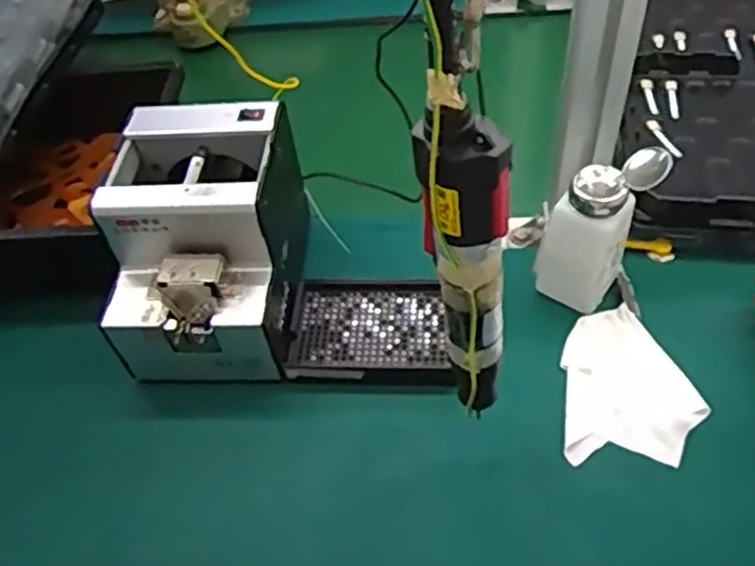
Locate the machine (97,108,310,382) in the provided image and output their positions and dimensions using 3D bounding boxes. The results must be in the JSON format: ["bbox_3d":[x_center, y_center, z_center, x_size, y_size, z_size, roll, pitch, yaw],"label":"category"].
[{"bbox_3d":[-0.133,-0.028,0.572,0.132,0.156,0.174,0,49,7],"label":"machine"}]

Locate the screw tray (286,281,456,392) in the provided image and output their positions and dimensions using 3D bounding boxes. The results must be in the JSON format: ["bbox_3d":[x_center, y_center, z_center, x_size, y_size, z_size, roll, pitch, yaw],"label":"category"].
[{"bbox_3d":[-0.003,0.039,0.576,0.131,0.012,0.100,3,49,9],"label":"screw tray"}]

